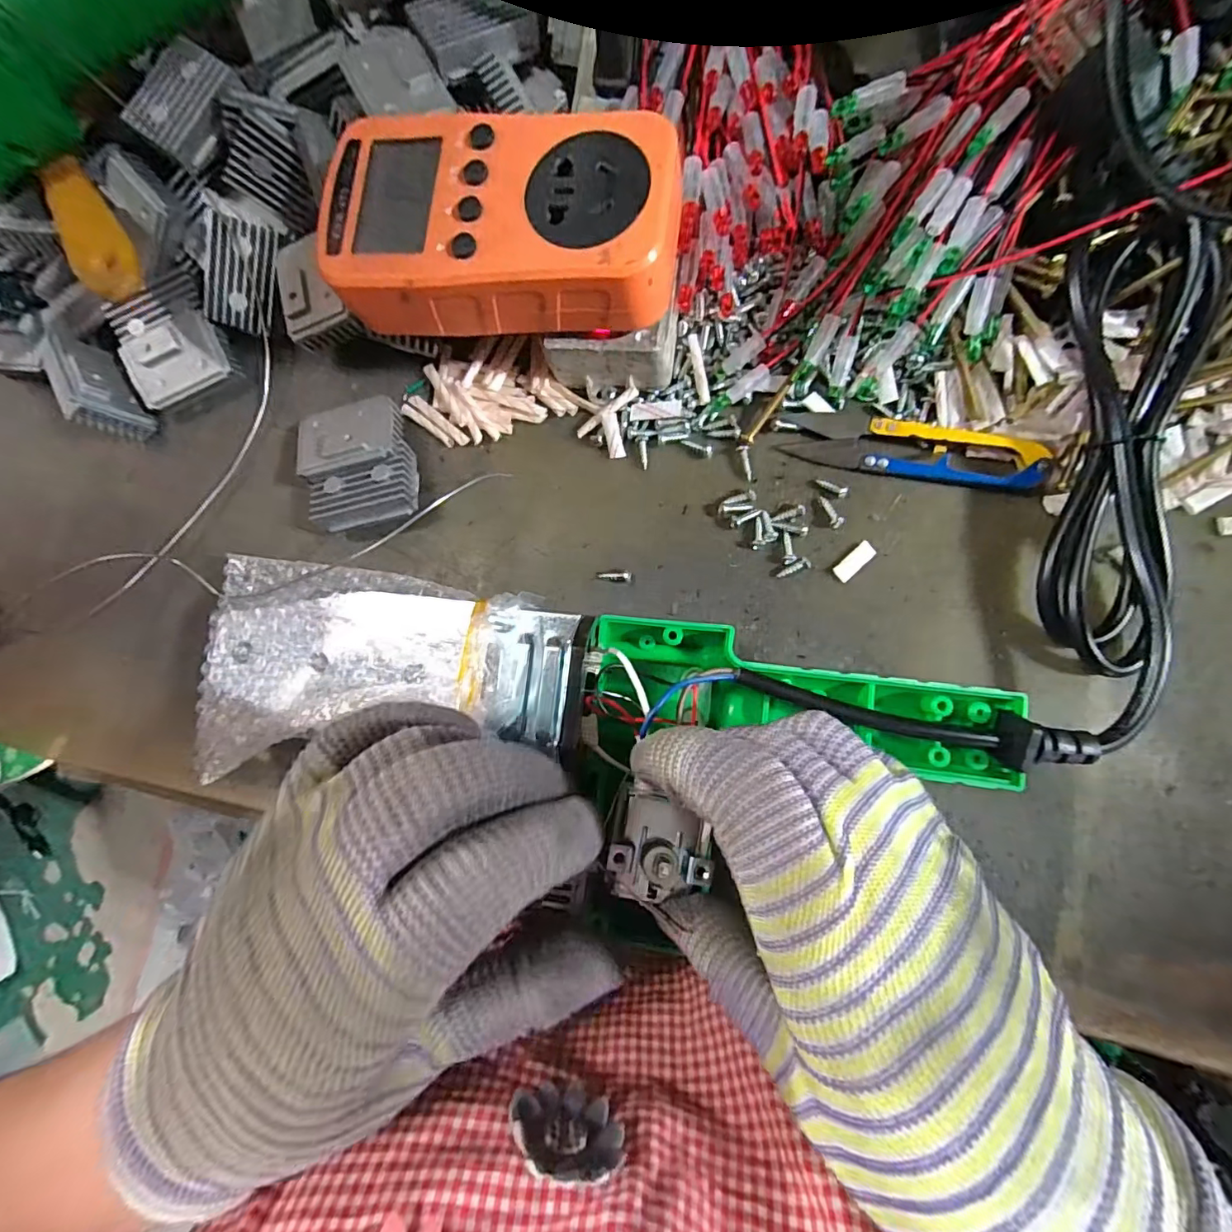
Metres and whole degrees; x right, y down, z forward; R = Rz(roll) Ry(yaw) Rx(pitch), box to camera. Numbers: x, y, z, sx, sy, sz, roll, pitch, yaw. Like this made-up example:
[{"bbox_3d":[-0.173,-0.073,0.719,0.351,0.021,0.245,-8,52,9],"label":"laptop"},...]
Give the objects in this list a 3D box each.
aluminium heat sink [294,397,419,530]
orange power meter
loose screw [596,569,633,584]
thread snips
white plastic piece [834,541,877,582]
[{"bbox_3d":[-0.116,-0.067,0.237,0.049,0.023,0.056,-13,78,3],"label":"aluminium heat sink"},{"bbox_3d":[-0.041,-0.140,0.190,0.126,0.029,0.070,4,85,8],"label":"orange power meter"},{"bbox_3d":[0.000,-0.018,0.226,0.016,0.005,0.006,8,86,8],"label":"loose screw"},{"bbox_3d":[0.119,-0.068,0.213,0.097,0.009,0.021,11,86,9],"label":"thread snips"},{"bbox_3d":[0.098,-0.022,0.215,0.019,0.004,0.007,-44,81,2],"label":"white plastic piece"}]

